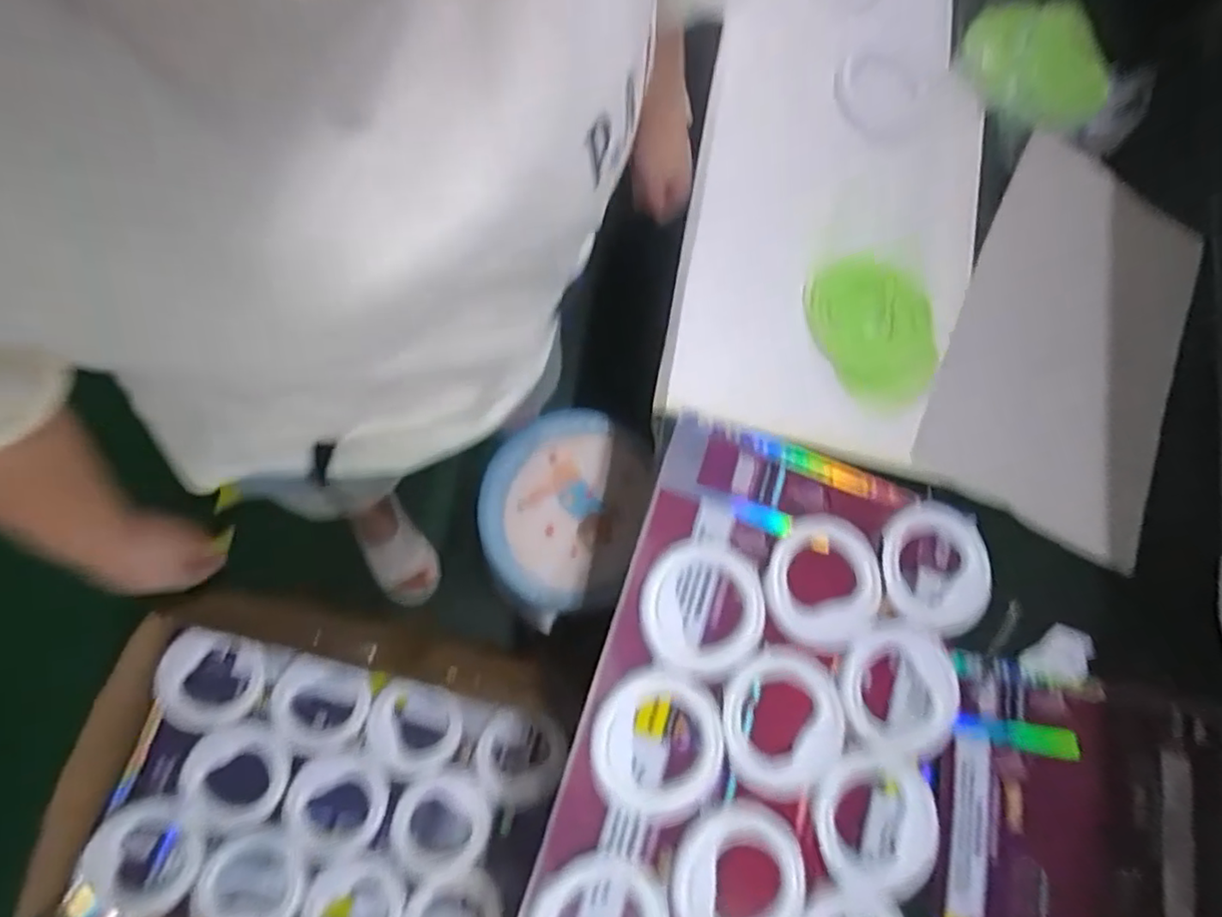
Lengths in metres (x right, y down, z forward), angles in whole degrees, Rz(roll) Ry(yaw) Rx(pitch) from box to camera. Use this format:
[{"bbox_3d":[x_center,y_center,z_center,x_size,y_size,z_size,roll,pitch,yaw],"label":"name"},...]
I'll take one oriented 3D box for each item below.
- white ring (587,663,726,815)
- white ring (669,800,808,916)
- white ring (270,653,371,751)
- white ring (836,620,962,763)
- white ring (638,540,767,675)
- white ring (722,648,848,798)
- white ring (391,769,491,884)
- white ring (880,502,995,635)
[{"bbox_3d":[0.047,0.279,0.629,0.131,0.028,0.130,1,70,-2],"label":"white ring"},{"bbox_3d":[0.122,0.405,0.616,0.131,0.026,0.132,-6,70,-5],"label":"white ring"},{"bbox_3d":[-0.407,0.344,0.893,0.124,0.028,0.115,1,70,-2],"label":"white ring"},{"bbox_3d":[0.309,0.247,0.685,0.141,0.043,0.148,-21,72,-10],"label":"white ring"},{"bbox_3d":[0.094,0.152,0.662,0.128,0.027,0.131,1,70,-2],"label":"white ring"},{"bbox_3d":[0.178,0.270,0.654,0.127,0.032,0.139,1,70,-2],"label":"white ring"},{"bbox_3d":[-0.236,0.514,0.895,0.129,0.037,0.127,1,70,-2],"label":"white ring"},{"bbox_3d":[0.368,0.122,0.726,0.137,0.031,0.137,1,85,-12],"label":"white ring"}]

